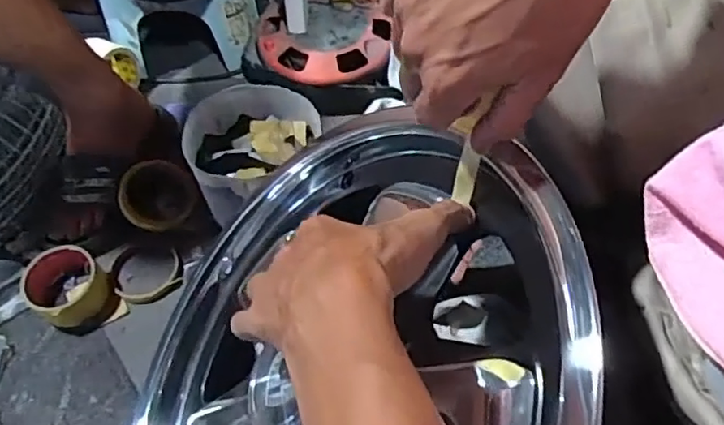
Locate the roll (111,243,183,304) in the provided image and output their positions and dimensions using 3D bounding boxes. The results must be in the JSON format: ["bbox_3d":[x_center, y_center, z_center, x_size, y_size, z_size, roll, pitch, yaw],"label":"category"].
[{"bbox_3d":[-0.265,0.072,0.721,0.084,0.020,0.085,-1,55,2],"label":"roll"}]

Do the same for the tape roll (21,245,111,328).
[{"bbox_3d":[-0.354,0.086,0.698,0.086,0.044,0.097,-32,60,-19],"label":"tape roll"}]

